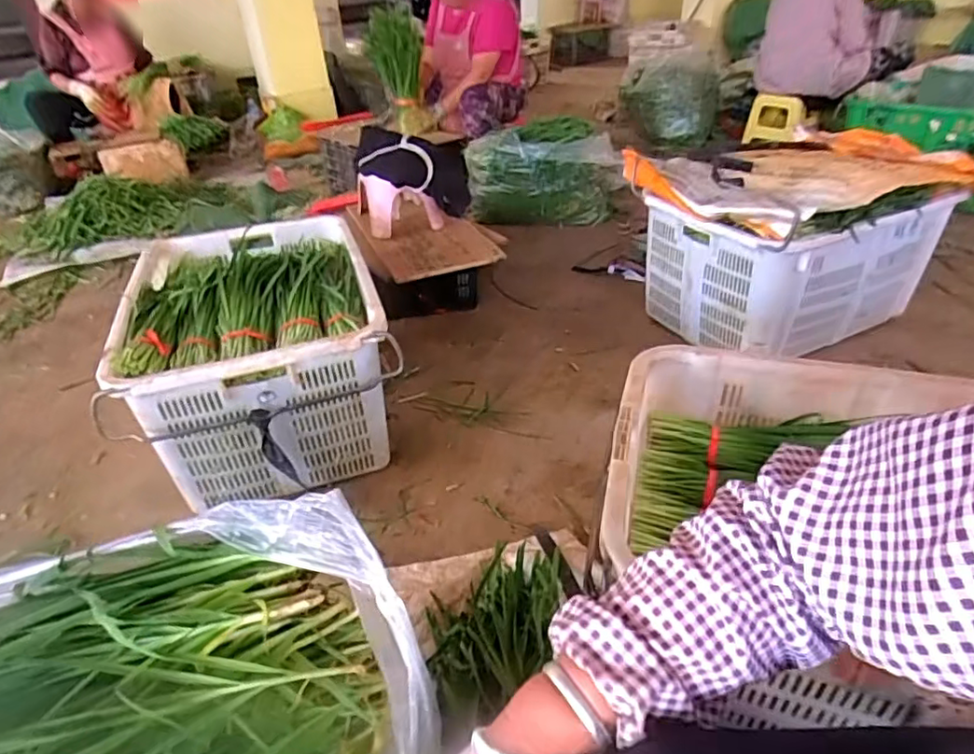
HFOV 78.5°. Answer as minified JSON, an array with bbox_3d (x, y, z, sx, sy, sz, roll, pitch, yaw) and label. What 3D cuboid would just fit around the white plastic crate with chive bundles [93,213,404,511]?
[{"bbox_3d":[-0.486,-0.079,1.311,0.470,0.317,0.706,-13,36,-13],"label":"white plastic crate with chive bundles"}]

